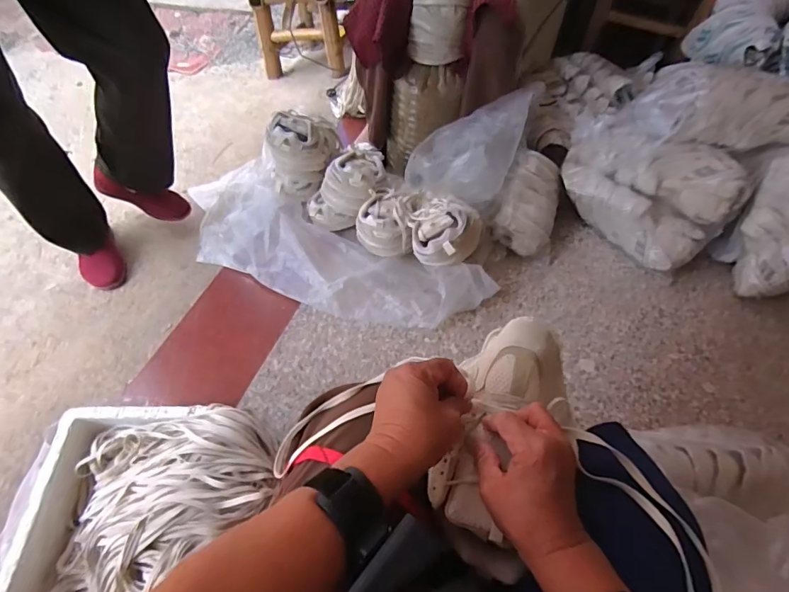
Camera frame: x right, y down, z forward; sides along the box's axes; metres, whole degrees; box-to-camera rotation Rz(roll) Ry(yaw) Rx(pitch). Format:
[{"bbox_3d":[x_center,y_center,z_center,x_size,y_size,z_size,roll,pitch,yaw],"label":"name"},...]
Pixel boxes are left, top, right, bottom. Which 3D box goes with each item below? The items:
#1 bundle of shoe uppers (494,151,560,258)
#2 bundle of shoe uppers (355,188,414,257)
[{"bbox_3d":[0.331,-0.223,1.148,0.147,0.105,0.246,24,72,-5],"label":"bundle of shoe uppers"},{"bbox_3d":[-0.024,-0.160,1.078,0.124,0.131,0.128,1,55,-3],"label":"bundle of shoe uppers"}]

